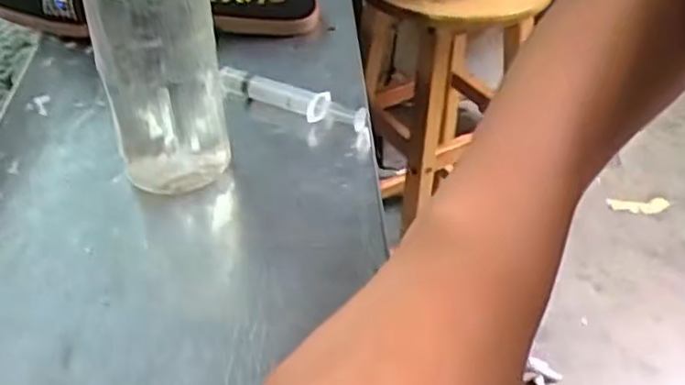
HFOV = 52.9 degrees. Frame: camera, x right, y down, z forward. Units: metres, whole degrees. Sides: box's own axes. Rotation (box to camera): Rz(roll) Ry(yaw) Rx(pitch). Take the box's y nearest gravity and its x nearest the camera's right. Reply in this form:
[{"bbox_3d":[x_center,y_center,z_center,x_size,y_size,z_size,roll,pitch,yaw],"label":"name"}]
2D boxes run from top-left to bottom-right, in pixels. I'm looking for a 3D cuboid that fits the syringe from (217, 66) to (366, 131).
[{"bbox_3d":[-0.036,-0.062,0.469,0.111,0.020,0.017,18,45,18],"label":"syringe"}]

